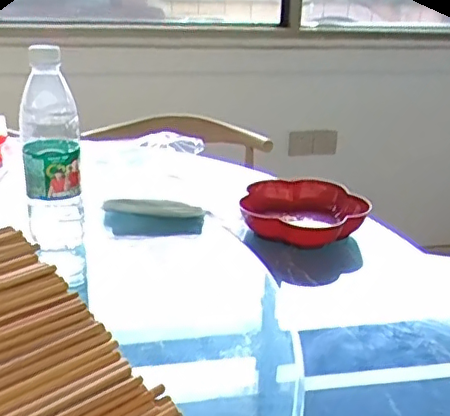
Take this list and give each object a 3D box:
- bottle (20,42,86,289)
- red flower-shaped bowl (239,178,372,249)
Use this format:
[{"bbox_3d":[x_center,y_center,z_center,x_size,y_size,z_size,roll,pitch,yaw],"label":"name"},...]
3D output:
[{"bbox_3d":[-0.198,-0.045,0.686,0.062,0.265,0.068,-4,23,-16],"label":"bottle"},{"bbox_3d":[0.100,0.009,0.810,0.152,0.058,0.159,2,22,-1],"label":"red flower-shaped bowl"}]

